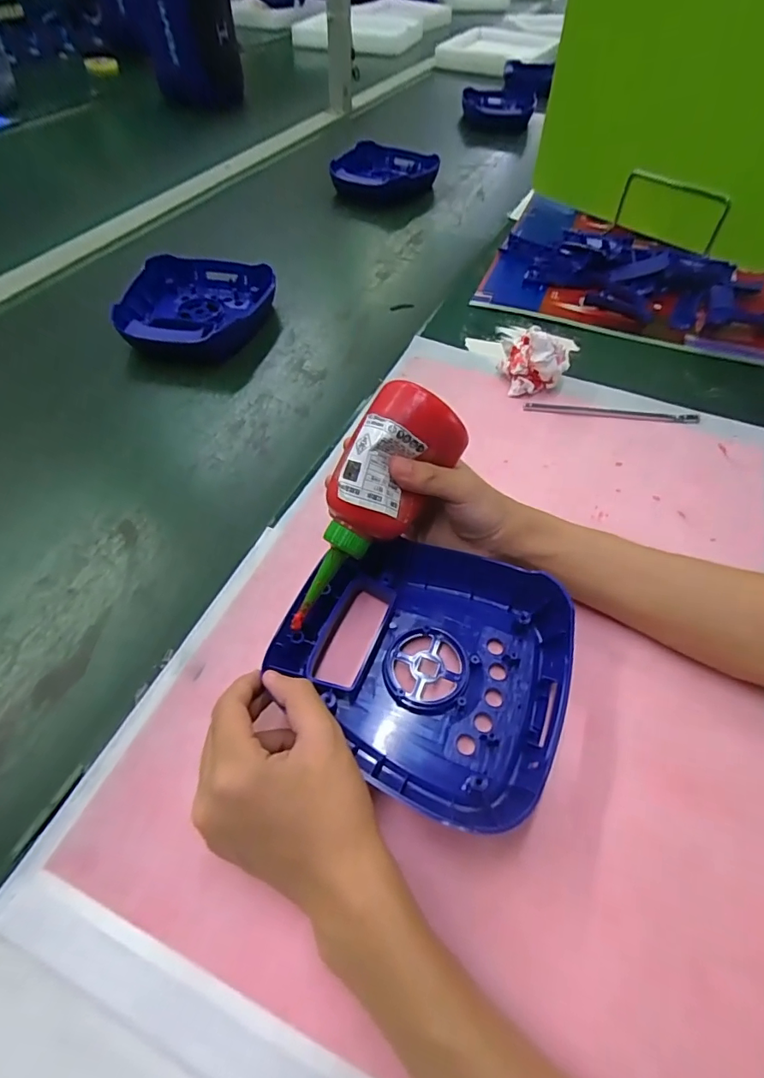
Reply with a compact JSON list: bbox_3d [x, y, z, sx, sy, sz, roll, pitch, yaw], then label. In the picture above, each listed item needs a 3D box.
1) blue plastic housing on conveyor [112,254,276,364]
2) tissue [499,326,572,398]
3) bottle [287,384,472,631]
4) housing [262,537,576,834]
[{"bbox_3d":[-0.225,-0.265,0.581,0.172,0.047,0.204,7,54,6],"label":"blue plastic housing on conveyor"},{"bbox_3d":[0.161,-0.188,0.513,0.060,0.059,0.050,-7,53,-5],"label":"tissue"},{"bbox_3d":[-0.013,-0.019,0.312,0.053,0.047,0.166,34,98,23],"label":"bottle"},{"bbox_3d":[0.028,0.076,0.322,0.178,0.039,0.166,23,57,17],"label":"housing"}]

